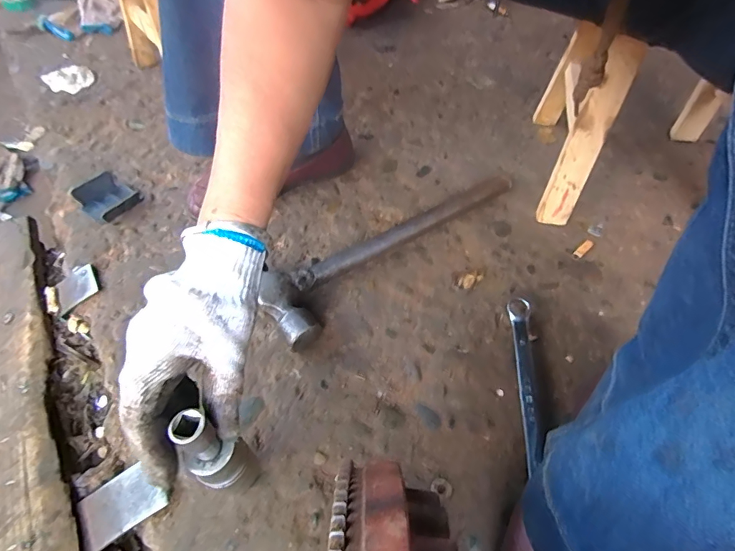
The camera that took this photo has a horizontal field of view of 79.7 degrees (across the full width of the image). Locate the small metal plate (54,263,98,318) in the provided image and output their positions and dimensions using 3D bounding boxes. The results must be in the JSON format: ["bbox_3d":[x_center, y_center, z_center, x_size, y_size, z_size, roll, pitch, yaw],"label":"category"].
[{"bbox_3d":[-0.340,0.016,0.514,0.047,0.005,0.050,-30,65,-7],"label":"small metal plate"}]

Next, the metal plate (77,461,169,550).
[{"bbox_3d":[-0.205,0.189,0.366,0.068,0.005,0.046,-32,56,-10],"label":"metal plate"}]

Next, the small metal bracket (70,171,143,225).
[{"bbox_3d":[-0.348,-0.105,0.586,0.085,0.015,0.068,27,56,17],"label":"small metal bracket"}]

